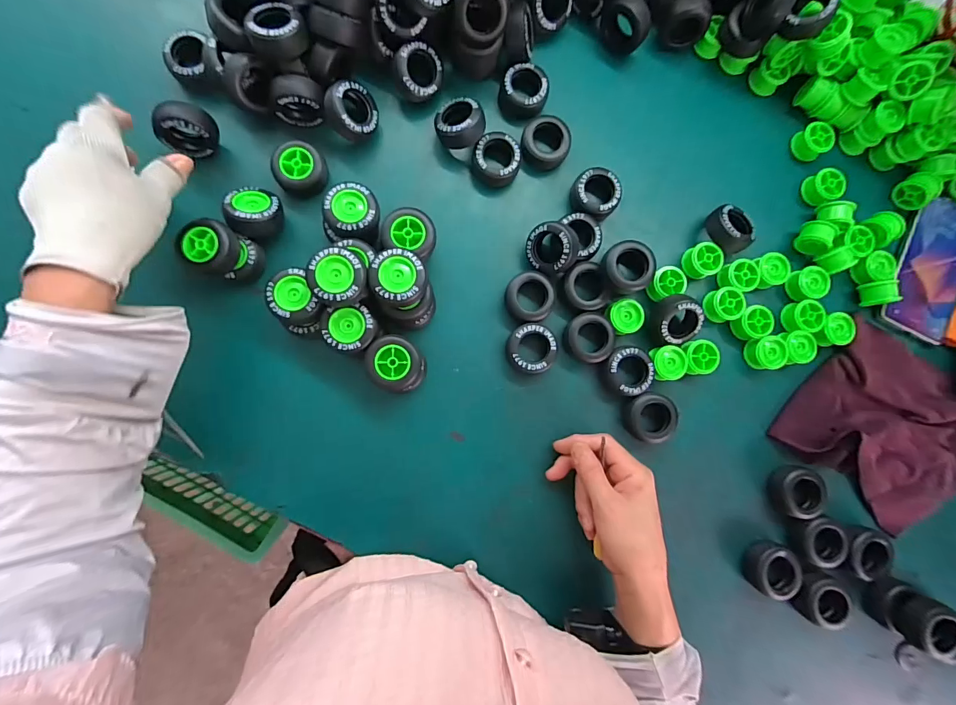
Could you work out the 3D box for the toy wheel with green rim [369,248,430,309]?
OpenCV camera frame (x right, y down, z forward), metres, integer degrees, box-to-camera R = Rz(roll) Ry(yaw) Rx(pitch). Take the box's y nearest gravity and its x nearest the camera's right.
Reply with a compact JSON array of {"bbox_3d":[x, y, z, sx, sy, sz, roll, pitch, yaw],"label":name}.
[{"bbox_3d":[-0.068,-0.064,0.354,0.047,0.024,0.046,0,85,-4],"label":"toy wheel with green rim"}]

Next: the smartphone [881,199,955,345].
[{"bbox_3d":[0.487,-0.091,0.439,0.069,0.012,0.153,24,84,5],"label":"smartphone"}]

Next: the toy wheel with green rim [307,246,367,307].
[{"bbox_3d":[-0.117,-0.064,0.346,0.045,0.017,0.048,0,85,-4],"label":"toy wheel with green rim"}]

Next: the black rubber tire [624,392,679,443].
[{"bbox_3d":[0.170,0.064,0.411,0.055,0.019,0.047,25,84,-2],"label":"black rubber tire"}]

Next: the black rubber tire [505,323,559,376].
[{"bbox_3d":[0.053,-0.004,0.404,0.048,0.017,0.050,0,85,-4],"label":"black rubber tire"}]

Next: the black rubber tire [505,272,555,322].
[{"bbox_3d":[0.051,-0.055,0.406,0.047,0.016,0.048,0,85,-4],"label":"black rubber tire"}]

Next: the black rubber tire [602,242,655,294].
[{"bbox_3d":[0.146,-0.084,0.401,0.054,0.025,0.051,0,85,-4],"label":"black rubber tire"}]

